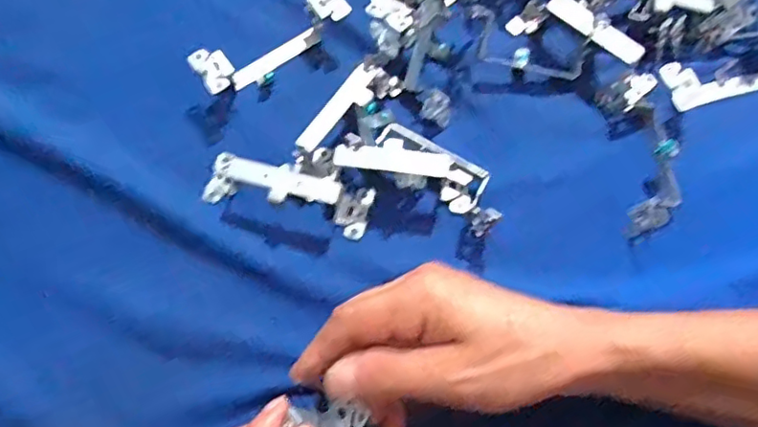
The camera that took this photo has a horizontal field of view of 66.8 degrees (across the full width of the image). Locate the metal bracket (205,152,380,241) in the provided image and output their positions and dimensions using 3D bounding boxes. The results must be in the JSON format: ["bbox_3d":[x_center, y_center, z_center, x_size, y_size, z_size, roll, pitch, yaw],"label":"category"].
[{"bbox_3d":[-0.058,-0.016,0.360,0.105,0.030,0.032,15,72,3],"label":"metal bracket"}]

